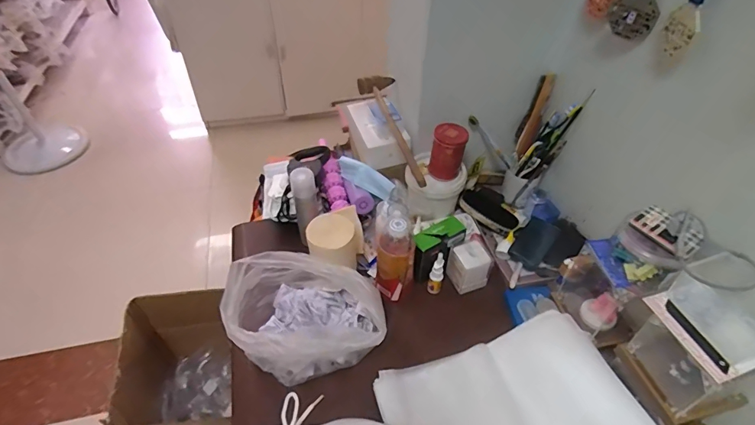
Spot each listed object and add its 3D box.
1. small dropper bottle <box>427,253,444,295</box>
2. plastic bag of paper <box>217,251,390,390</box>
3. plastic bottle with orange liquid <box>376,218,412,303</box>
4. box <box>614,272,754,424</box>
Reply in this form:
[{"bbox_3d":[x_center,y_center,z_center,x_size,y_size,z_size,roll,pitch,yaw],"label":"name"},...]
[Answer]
[{"bbox_3d":[0.114,0.120,0.835,0.025,0.099,0.024,16,47,14],"label":"small dropper bottle"},{"bbox_3d":[-0.123,0.166,0.729,0.259,0.149,0.179,1,46,-1],"label":"plastic bag of paper"},{"bbox_3d":[0.026,0.080,0.793,0.054,0.172,0.072,-23,51,-23],"label":"plastic bottle with orange liquid"},{"bbox_3d":[0.427,0.189,0.589,0.107,0.150,0.129,-11,47,-12],"label":"box"}]

